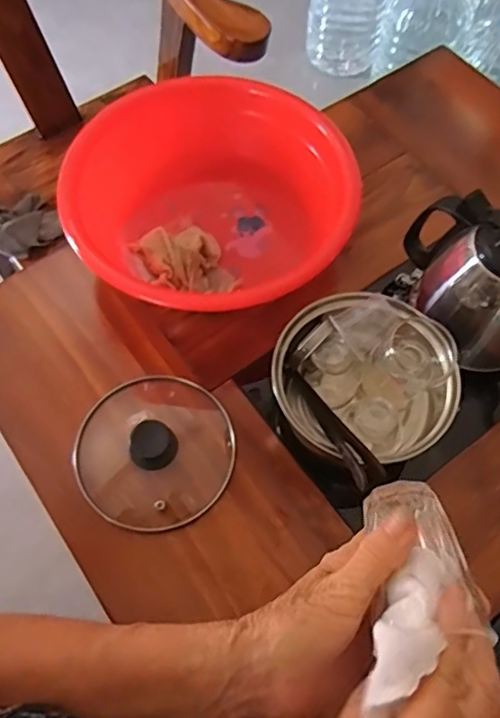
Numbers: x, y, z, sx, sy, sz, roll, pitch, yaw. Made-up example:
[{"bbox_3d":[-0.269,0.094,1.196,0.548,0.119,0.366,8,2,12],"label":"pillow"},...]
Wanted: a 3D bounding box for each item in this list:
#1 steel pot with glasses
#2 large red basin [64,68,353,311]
[{"bbox_3d":[0.100,0.028,0.544,0.149,0.115,0.163,0,64,0],"label":"steel pot with glasses"},{"bbox_3d":[-0.032,-0.179,0.645,0.302,0.115,0.248,25,67,12],"label":"large red basin"}]

